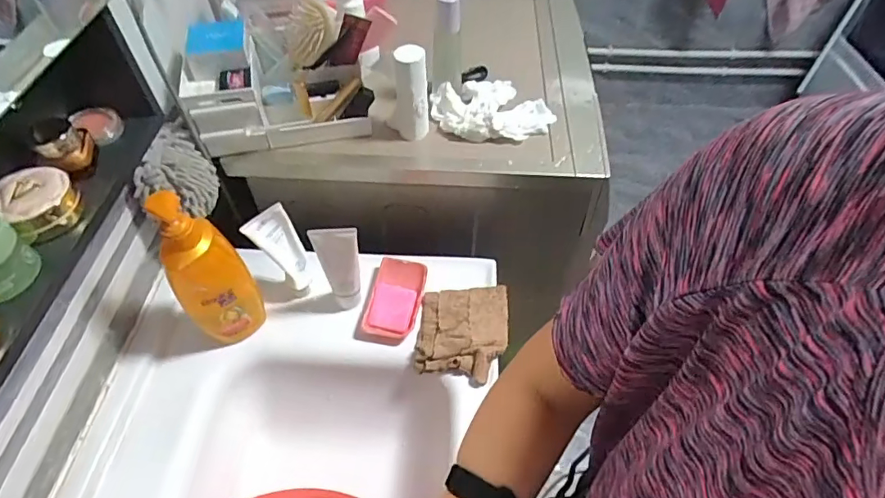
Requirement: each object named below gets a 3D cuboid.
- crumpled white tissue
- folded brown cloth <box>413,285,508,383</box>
[{"bbox_3d":[0.082,-0.227,0.808,0.174,0.042,0.127,-18,53,-14],"label":"crumpled white tissue"},{"bbox_3d":[0.029,0.114,0.717,0.121,0.026,0.136,6,51,5],"label":"folded brown cloth"}]

